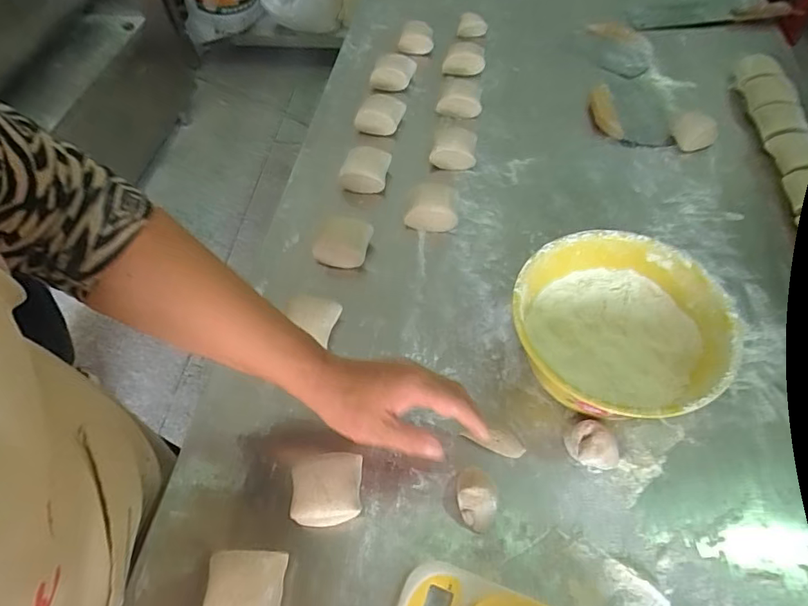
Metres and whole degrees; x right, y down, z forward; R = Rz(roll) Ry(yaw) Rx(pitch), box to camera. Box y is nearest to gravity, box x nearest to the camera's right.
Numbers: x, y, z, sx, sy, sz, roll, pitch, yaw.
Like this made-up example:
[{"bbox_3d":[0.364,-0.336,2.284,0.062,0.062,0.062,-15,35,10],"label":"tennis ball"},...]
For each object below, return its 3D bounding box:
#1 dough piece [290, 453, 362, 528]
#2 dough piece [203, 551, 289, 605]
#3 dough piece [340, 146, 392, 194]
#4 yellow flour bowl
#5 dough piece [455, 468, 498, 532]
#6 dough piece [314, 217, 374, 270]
[{"bbox_3d":[-0.072,0.177,0.472,0.062,0.049,0.061,-2,56,1],"label":"dough piece"},{"bbox_3d":[-0.134,0.247,0.430,0.062,0.046,0.060,-1,56,2],"label":"dough piece"},{"bbox_3d":[-0.054,-0.186,0.715,0.063,0.055,0.061,13,58,11],"label":"dough piece"},{"bbox_3d":[0.211,0.035,0.523,0.196,0.094,0.197,-1,56,2],"label":"yellow flour bowl"},{"bbox_3d":[0.066,0.180,0.468,0.033,0.035,0.053,-3,56,0],"label":"dough piece"},{"bbox_3d":[-0.078,-0.074,0.644,0.067,0.044,0.052,18,59,14],"label":"dough piece"}]

